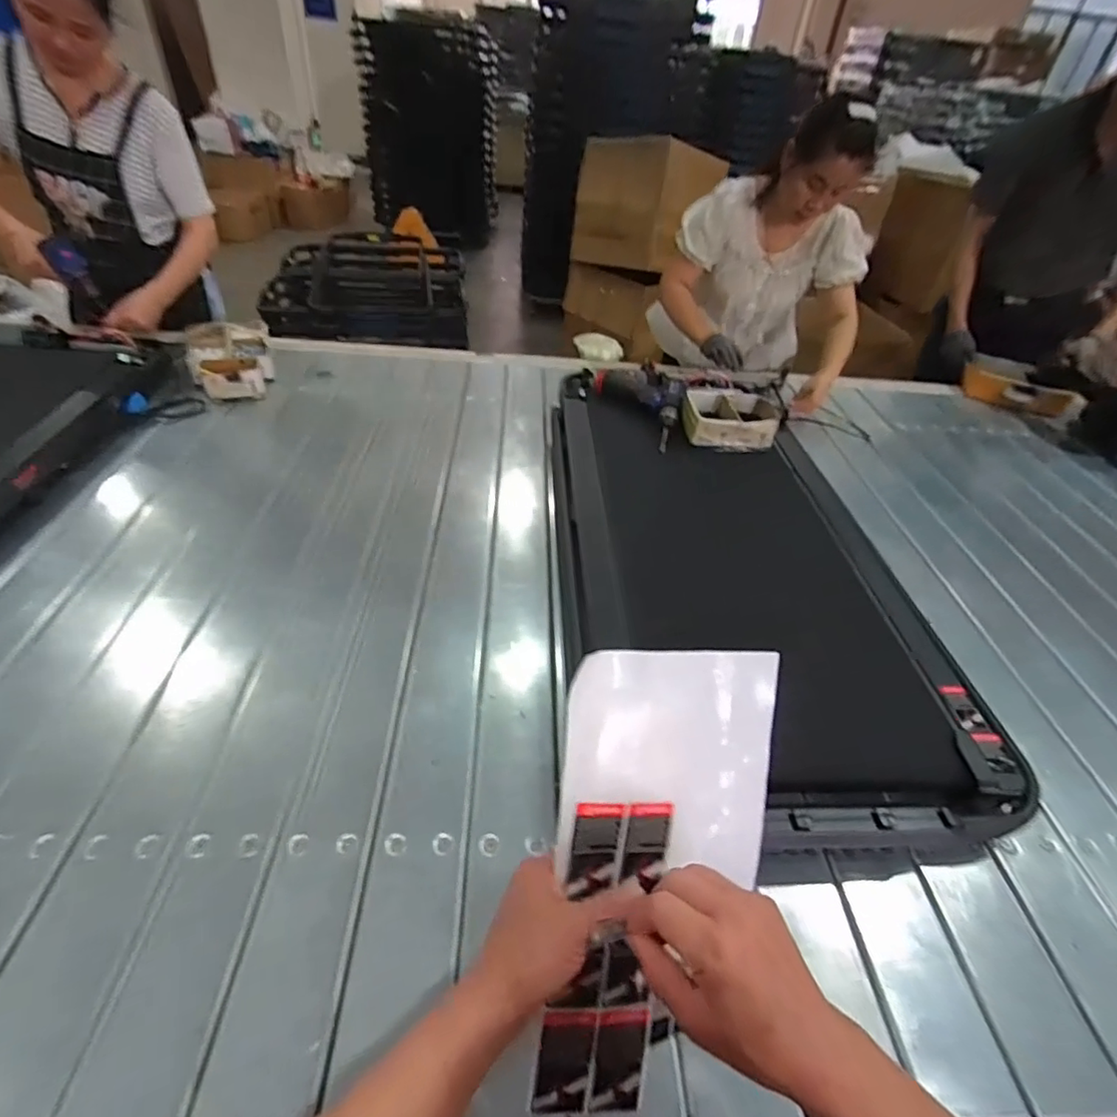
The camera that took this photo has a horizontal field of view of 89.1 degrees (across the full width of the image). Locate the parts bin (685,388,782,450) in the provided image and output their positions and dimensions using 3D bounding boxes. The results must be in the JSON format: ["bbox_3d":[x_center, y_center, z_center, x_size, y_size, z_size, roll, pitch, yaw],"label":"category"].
[{"bbox_3d":[0.357,-0.295,1.195,0.191,0.064,0.176,13,43,6],"label":"parts bin"}]

